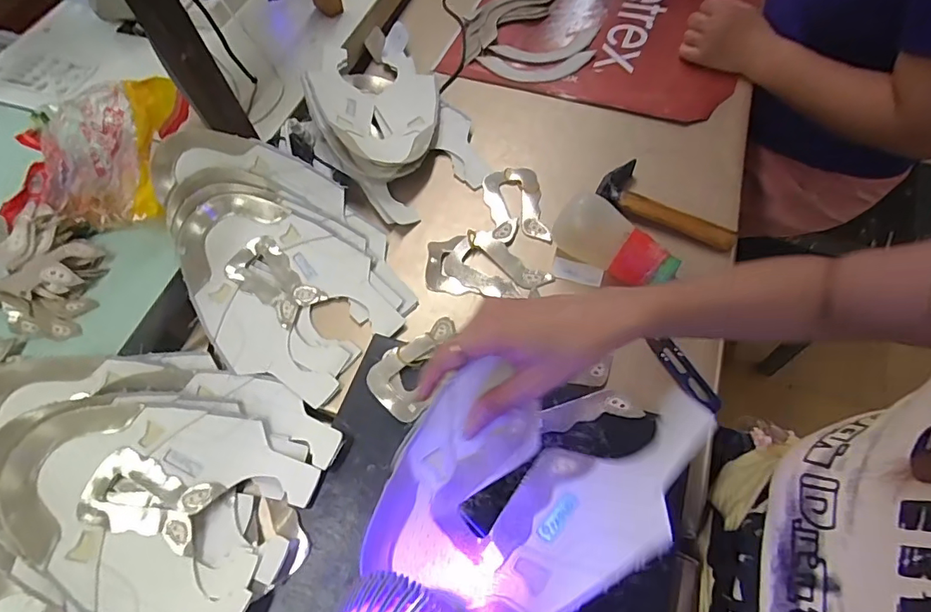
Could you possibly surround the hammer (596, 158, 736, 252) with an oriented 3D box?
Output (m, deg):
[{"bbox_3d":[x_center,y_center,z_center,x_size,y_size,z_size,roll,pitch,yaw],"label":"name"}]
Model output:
[{"bbox_3d":[0.229,-0.119,0.555,0.152,0.025,0.071,23,66,15],"label":"hammer"}]

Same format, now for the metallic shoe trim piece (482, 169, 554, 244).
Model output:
[{"bbox_3d":[0.059,-0.121,0.579,0.066,0.011,0.105,-7,62,0],"label":"metallic shoe trim piece"}]

